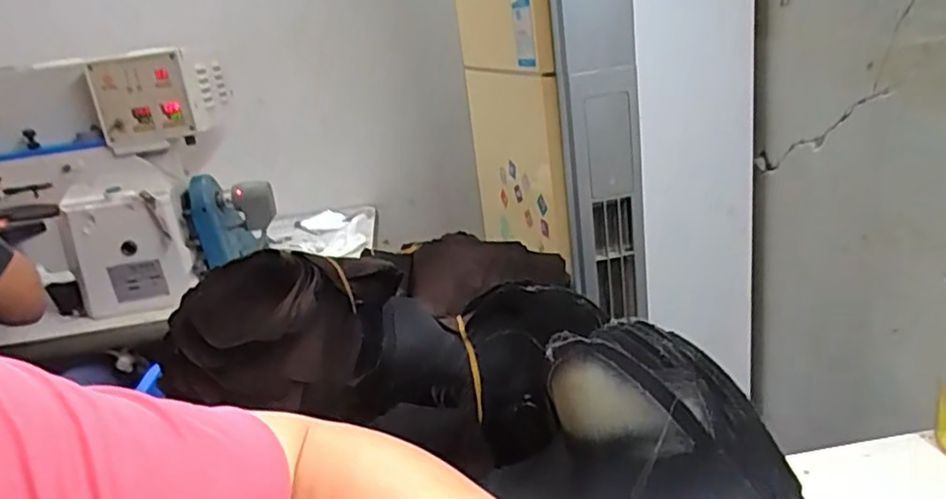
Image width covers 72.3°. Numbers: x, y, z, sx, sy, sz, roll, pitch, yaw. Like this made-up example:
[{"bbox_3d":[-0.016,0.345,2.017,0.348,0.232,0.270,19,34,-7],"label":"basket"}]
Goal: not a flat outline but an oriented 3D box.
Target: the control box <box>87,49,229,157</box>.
[{"bbox_3d":[-0.554,-0.276,1.173,0.172,0.151,0.205,-8,20,-2],"label":"control box"}]

